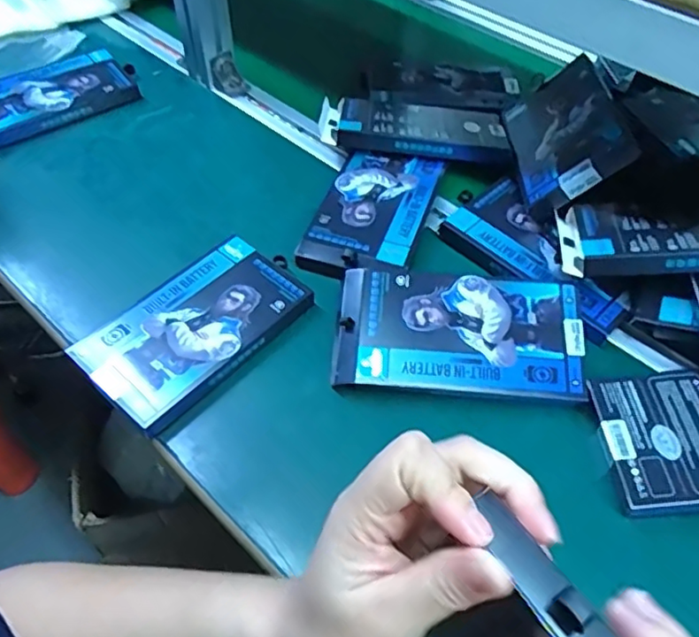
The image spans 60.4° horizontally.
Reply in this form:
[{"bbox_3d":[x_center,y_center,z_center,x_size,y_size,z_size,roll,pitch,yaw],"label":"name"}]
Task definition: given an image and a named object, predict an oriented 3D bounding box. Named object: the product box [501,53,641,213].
[{"bbox_3d":[0.188,-0.168,0.535,0.020,0.093,0.165,34,38,-30],"label":"product box"}]

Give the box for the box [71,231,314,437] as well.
[{"bbox_3d":[-0.114,0.005,0.457,0.093,0.021,0.166,36,58,24],"label":"box"}]

